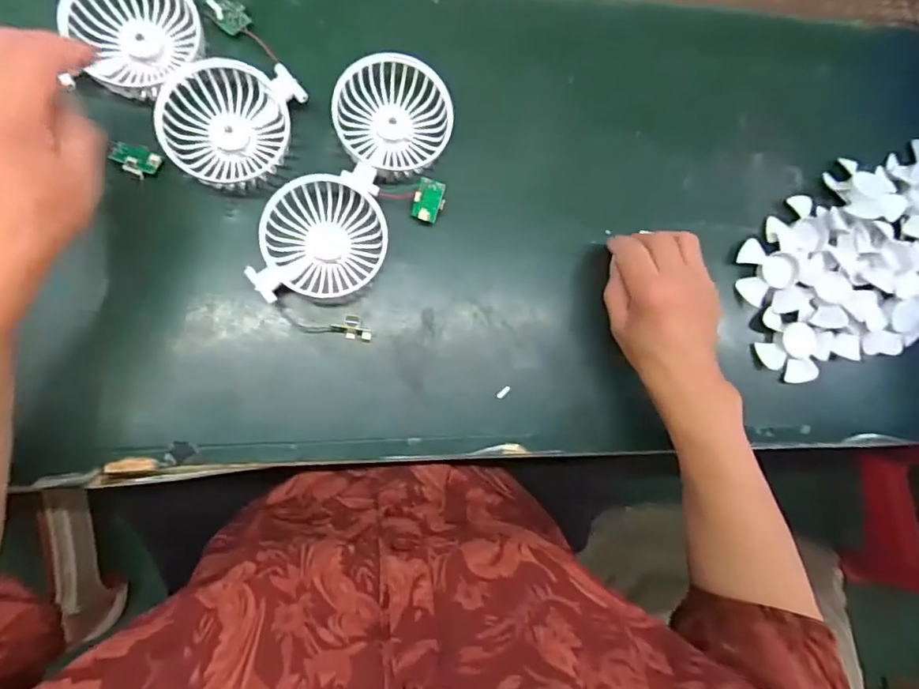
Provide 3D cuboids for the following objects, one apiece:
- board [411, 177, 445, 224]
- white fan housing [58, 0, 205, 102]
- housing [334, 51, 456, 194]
[{"bbox_3d":[-0.024,-0.114,0.419,0.024,0.007,0.032,22,106,7],"label":"board"},{"bbox_3d":[-0.237,-0.229,0.383,0.076,0.026,0.086,41,81,-5],"label":"white fan housing"},{"bbox_3d":[-0.053,-0.174,0.420,0.088,0.029,0.097,-13,89,-10],"label":"housing"}]

